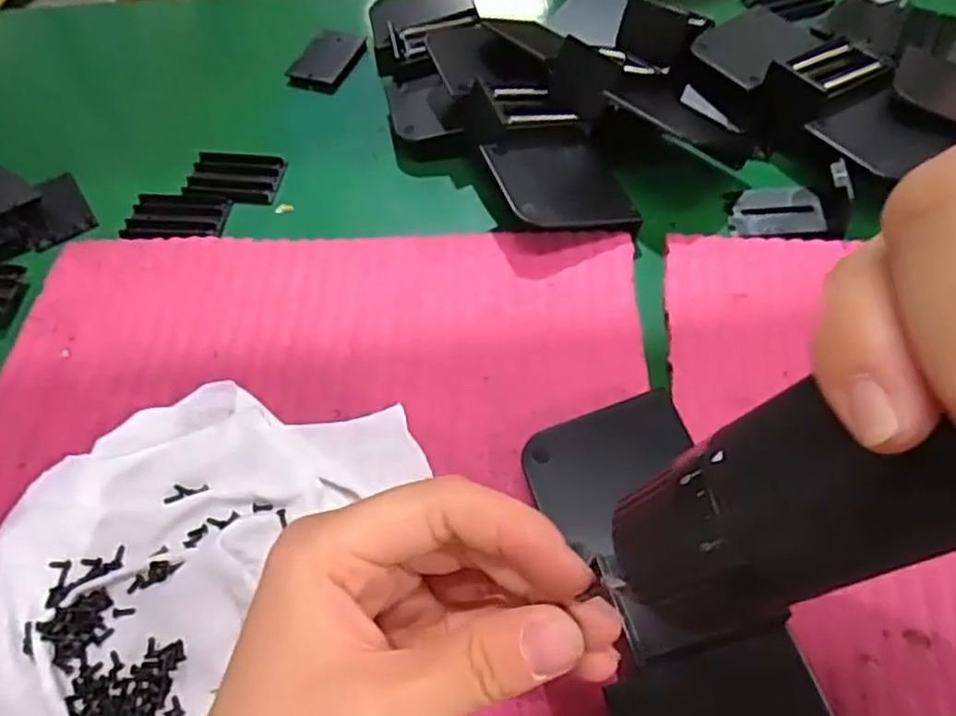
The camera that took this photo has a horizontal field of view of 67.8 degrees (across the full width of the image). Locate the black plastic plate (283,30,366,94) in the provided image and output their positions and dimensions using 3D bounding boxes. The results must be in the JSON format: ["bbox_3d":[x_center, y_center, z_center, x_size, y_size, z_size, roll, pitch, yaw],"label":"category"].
[{"bbox_3d":[-0.101,-0.199,0.476,0.036,0.008,0.057,18,59,13],"label":"black plastic plate"}]

